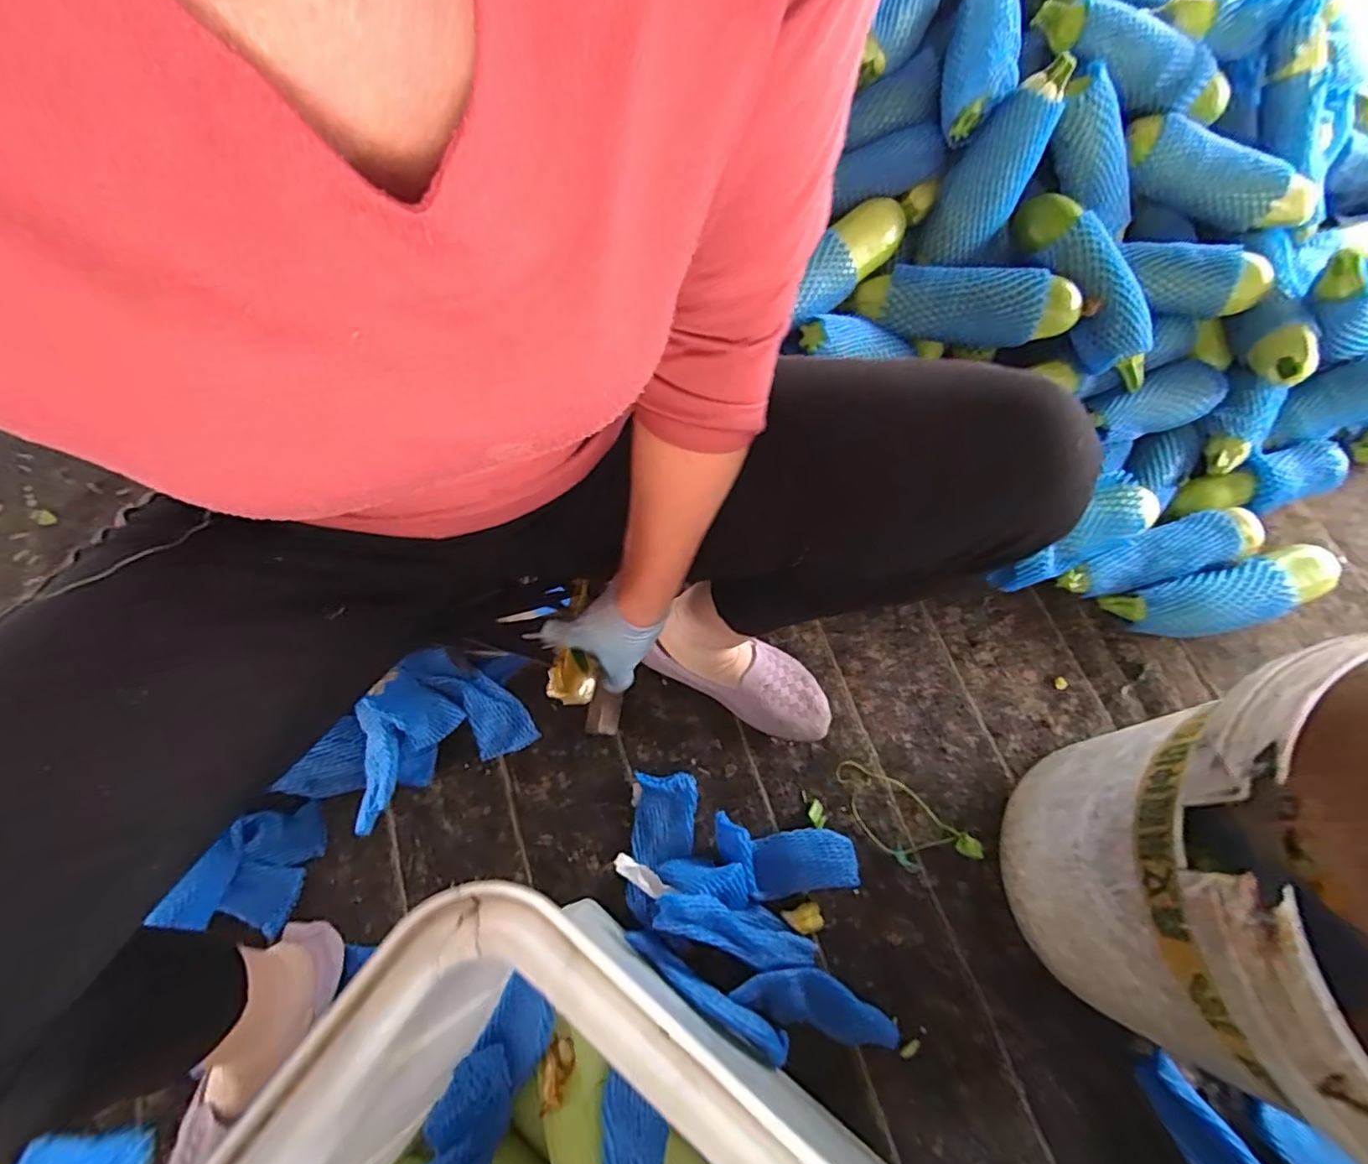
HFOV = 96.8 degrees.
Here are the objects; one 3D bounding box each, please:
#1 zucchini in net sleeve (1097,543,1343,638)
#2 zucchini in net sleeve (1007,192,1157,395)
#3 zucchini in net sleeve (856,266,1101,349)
[{"bbox_3d":[0.628,0.019,0.705,0.256,0.069,0.074,-14,69,-5],"label":"zucchini in net sleeve"},{"bbox_3d":[0.452,-0.327,0.680,0.073,0.053,0.239,-26,86,-9],"label":"zucchini in net sleeve"},{"bbox_3d":[0.321,-0.316,0.689,0.243,0.068,0.063,10,69,4],"label":"zucchini in net sleeve"}]

